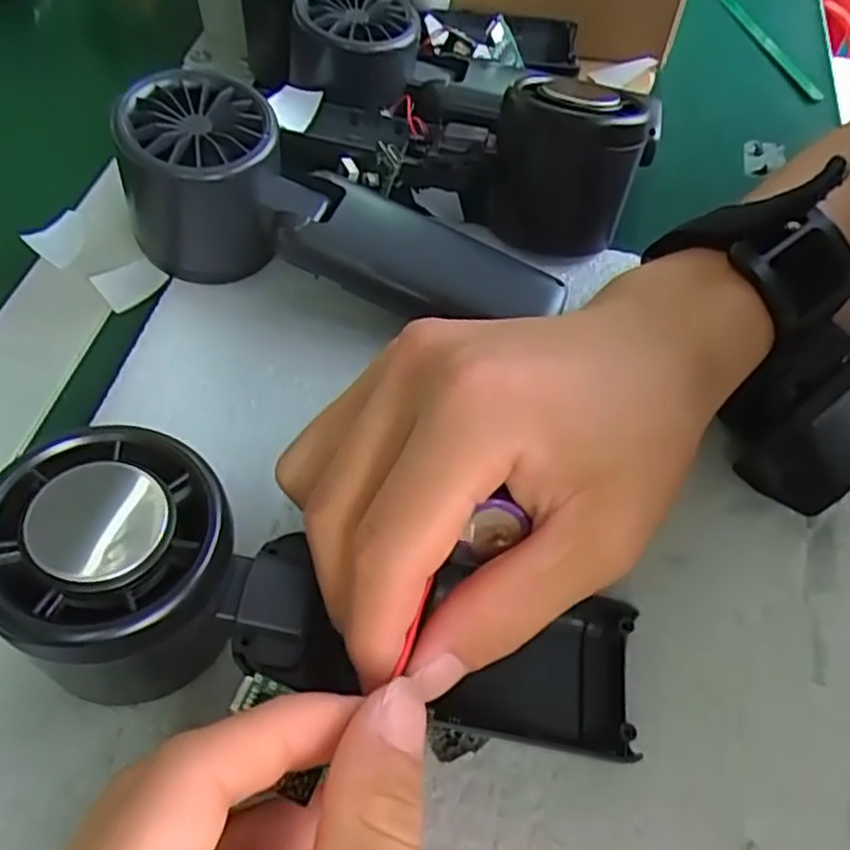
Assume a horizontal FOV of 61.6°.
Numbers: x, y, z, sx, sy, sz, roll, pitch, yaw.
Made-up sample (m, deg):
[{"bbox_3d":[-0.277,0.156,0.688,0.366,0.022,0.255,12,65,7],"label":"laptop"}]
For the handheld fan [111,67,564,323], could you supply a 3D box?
[{"bbox_3d":[-0.030,-0.071,0.262,0.155,0.050,0.050,19,57,-6],"label":"handheld fan"}]

